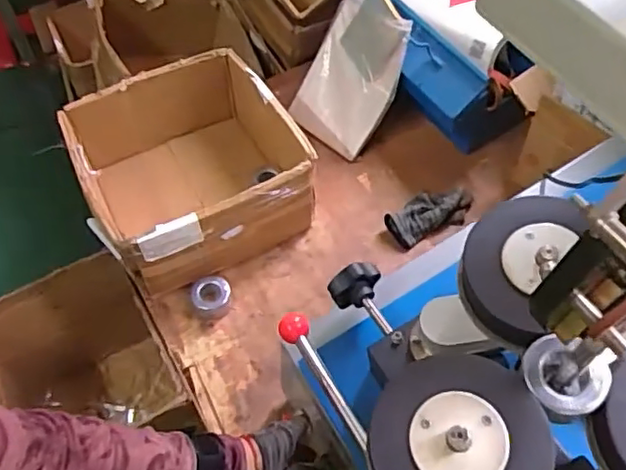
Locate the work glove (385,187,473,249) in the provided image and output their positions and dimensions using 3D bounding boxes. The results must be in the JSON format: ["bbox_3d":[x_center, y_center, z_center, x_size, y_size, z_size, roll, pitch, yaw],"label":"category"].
[{"bbox_3d":[0.205,-0.039,1.068,0.158,0.042,0.079,-22,58,-13],"label":"work glove"}]

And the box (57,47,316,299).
[{"bbox_3d":[-0.202,-0.103,1.051,0.346,0.194,0.323,-28,59,-17],"label":"box"}]

